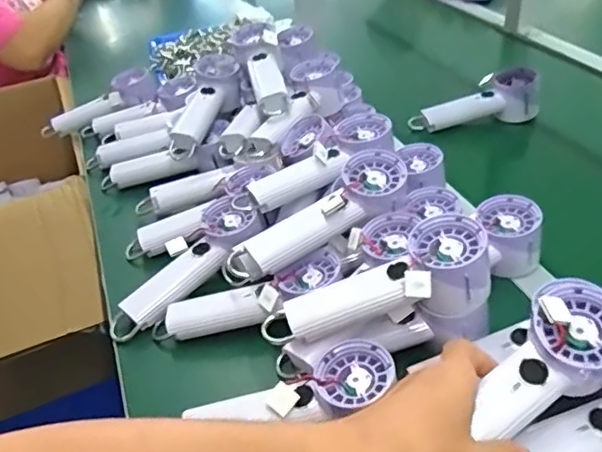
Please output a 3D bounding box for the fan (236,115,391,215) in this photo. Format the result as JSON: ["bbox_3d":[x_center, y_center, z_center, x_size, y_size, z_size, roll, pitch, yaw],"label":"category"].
[{"bbox_3d":[0.014,-0.070,0.628,0.194,0.041,0.063,-32,43,-9],"label":"fan"}]

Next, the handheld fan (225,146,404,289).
[{"bbox_3d":[0.016,-0.003,0.565,0.203,0.045,0.064,-33,42,-5],"label":"handheld fan"}]

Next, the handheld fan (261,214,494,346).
[{"bbox_3d":[0.067,0.063,0.487,0.197,0.066,0.068,-23,39,1],"label":"handheld fan"}]

